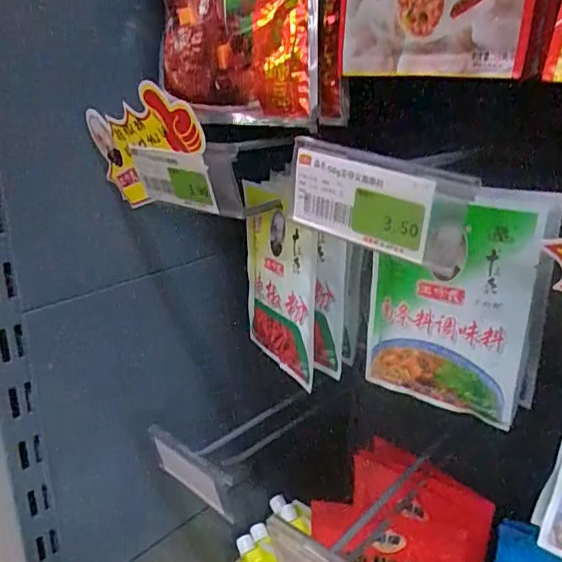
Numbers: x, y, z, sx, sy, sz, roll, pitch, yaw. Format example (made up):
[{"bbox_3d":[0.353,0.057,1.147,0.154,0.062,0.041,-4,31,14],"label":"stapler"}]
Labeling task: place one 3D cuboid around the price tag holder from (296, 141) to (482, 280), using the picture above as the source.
[{"bbox_3d":[0.045,-0.038,0.280,0.096,0.047,0.015,20,29,39],"label":"price tag holder"}]

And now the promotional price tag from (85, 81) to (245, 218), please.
[{"bbox_3d":[-0.085,-0.085,0.378,0.145,0.085,0.010,11,43,43],"label":"promotional price tag"}]

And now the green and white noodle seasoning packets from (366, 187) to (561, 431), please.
[{"bbox_3d":[0.113,0.012,0.383,0.112,0.154,0.017,20,29,39],"label":"green and white noodle seasoning packets"}]

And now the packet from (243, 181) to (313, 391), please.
[{"bbox_3d":[-0.007,0.001,0.471,0.016,0.148,0.104,-13,23,-30],"label":"packet"}]

